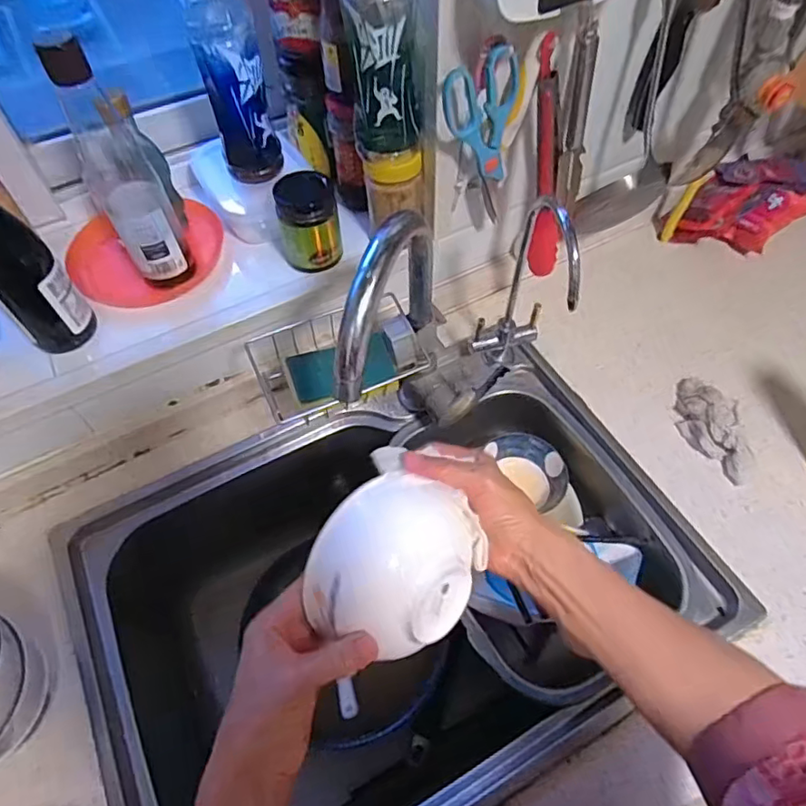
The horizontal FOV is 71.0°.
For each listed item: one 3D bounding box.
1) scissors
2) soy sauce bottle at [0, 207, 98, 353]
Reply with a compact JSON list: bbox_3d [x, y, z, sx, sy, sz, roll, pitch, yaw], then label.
[{"bbox_3d":[0.075,-0.271,0.585,0.069,0.181,0.029,5,56,5],"label":"scissors"},{"bbox_3d":[-0.371,-0.141,0.526,0.064,0.235,0.055,-38,63,-22],"label":"soy sauce bottle"}]

